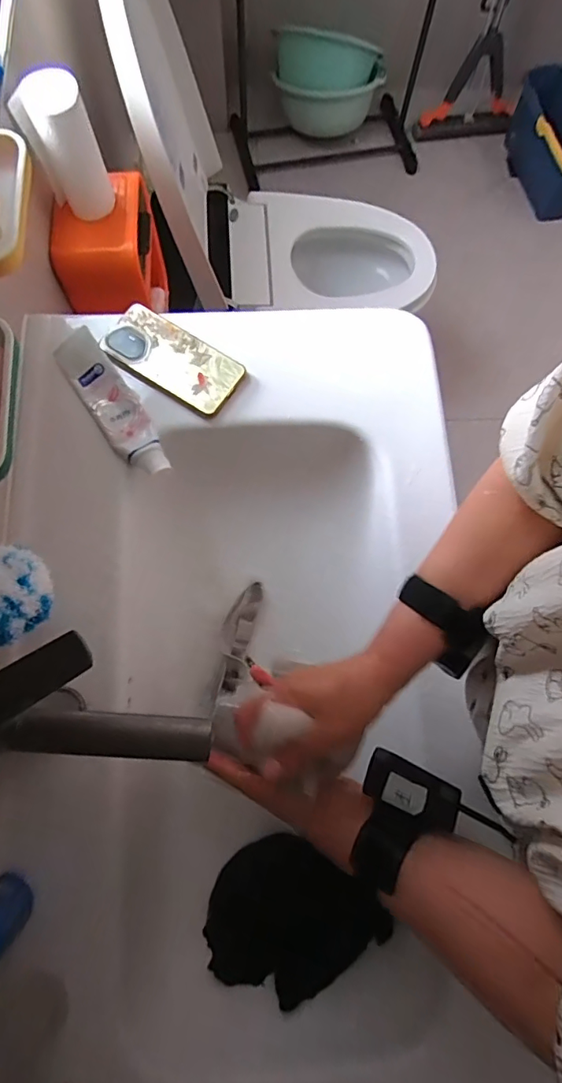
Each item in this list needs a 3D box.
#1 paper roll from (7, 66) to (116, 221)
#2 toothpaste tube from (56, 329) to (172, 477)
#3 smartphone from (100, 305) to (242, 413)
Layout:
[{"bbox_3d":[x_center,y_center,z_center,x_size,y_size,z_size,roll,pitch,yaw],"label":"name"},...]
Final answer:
[{"bbox_3d":[-0.267,-0.486,0.604,0.082,0.131,0.063,-21,76,-7],"label":"paper roll"},{"bbox_3d":[-0.184,-0.151,0.534,0.052,0.024,0.187,-35,78,-10],"label":"toothpaste tube"},{"bbox_3d":[-0.125,-0.210,0.558,0.160,0.009,0.077,32,76,7],"label":"smartphone"}]

